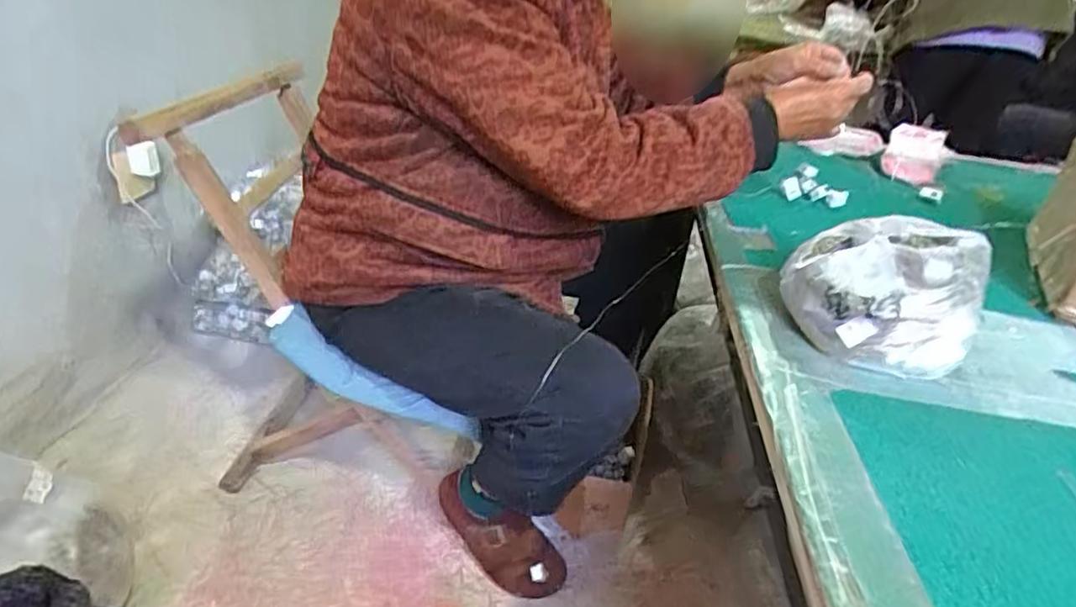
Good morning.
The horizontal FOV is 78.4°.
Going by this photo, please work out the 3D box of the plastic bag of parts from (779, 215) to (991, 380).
[{"bbox_3d":[0.299,-0.010,0.578,0.149,0.105,0.110,15,32,12],"label":"plastic bag of parts"}]

